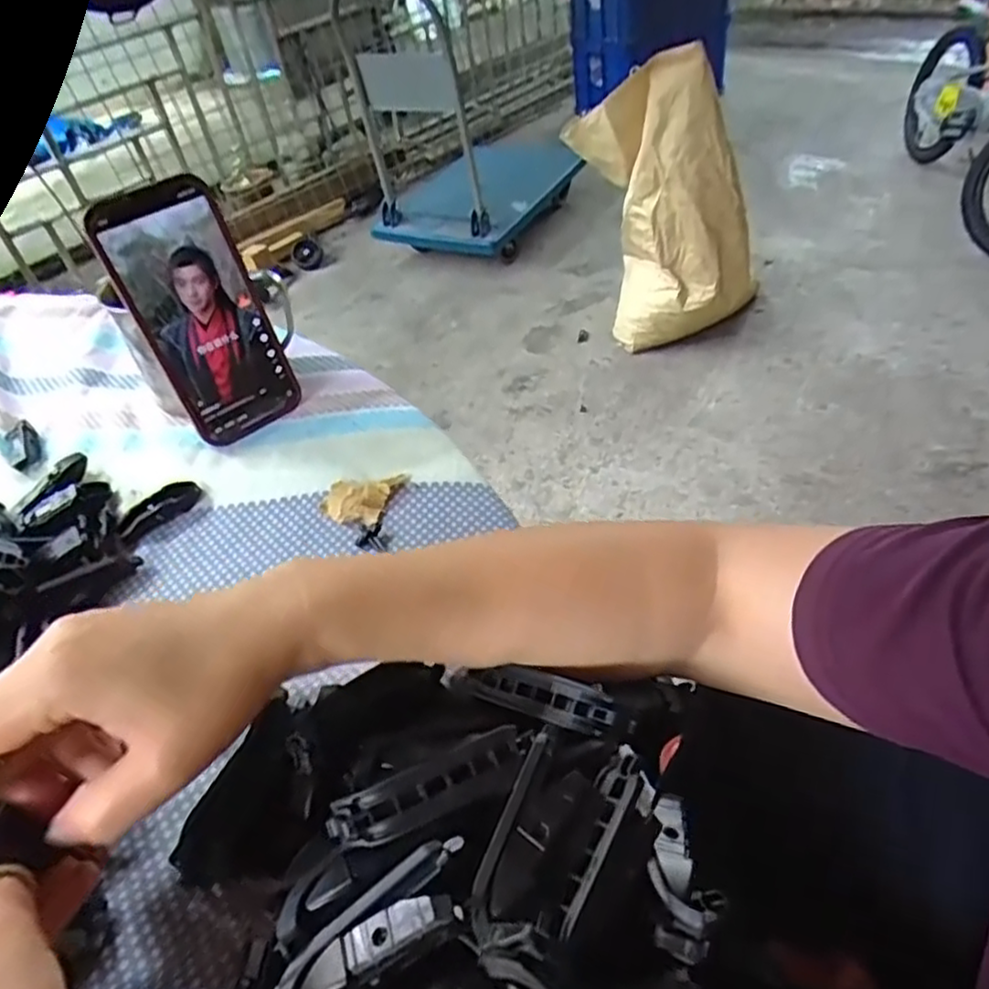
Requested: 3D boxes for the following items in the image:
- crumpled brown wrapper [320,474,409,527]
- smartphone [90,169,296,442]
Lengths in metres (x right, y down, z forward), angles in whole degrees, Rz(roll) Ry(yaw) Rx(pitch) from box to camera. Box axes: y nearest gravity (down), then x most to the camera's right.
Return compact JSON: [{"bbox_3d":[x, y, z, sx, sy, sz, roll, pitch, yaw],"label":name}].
[{"bbox_3d":[-0.080,-0.001,0.416,0.037,0.011,0.041,16,50,22],"label":"crumpled brown wrapper"},{"bbox_3d":[-0.184,-0.113,0.447,0.074,0.159,0.016,-33,33,-23],"label":"smartphone"}]

